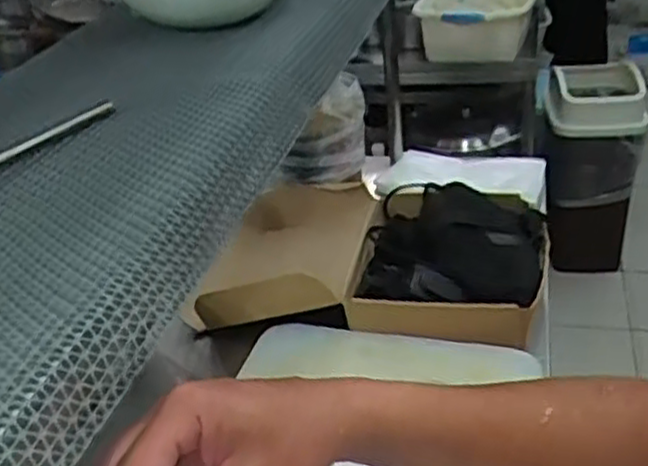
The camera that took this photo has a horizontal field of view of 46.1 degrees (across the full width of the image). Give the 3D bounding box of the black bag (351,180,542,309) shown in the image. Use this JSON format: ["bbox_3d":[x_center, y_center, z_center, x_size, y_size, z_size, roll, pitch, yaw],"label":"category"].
[{"bbox_3d":[0.172,0.015,1.009,0.220,0.086,0.235,1,31,14],"label":"black bag"}]

